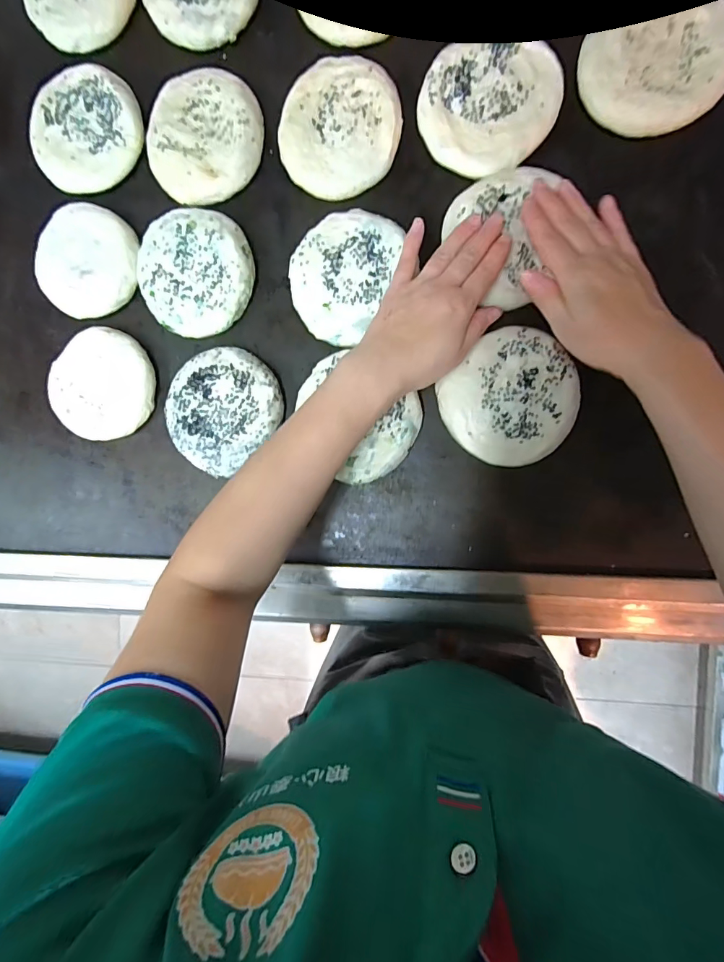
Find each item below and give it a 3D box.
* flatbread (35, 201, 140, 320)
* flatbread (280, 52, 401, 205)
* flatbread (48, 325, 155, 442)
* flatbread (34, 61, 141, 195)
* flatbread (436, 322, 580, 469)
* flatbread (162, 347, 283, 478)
[{"bbox_3d":[-0.283,-0.227,0.445,0.106,0.022,0.110,0,92,8],"label":"flatbread"},{"bbox_3d":[-0.021,-0.334,0.411,0.110,0.022,0.116,0,92,8],"label":"flatbread"},{"bbox_3d":[-0.269,-0.101,0.451,0.107,0.027,0.108,0,92,8],"label":"flatbread"},{"bbox_3d":[-0.282,-0.361,0.440,0.113,0.016,0.109,0,92,8],"label":"flatbread"},{"bbox_3d":[0.138,-0.074,0.396,0.111,0.020,0.116,43,97,4],"label":"flatbread"},{"bbox_3d":[-0.139,-0.073,0.434,0.117,0.026,0.109,0,92,8],"label":"flatbread"}]

